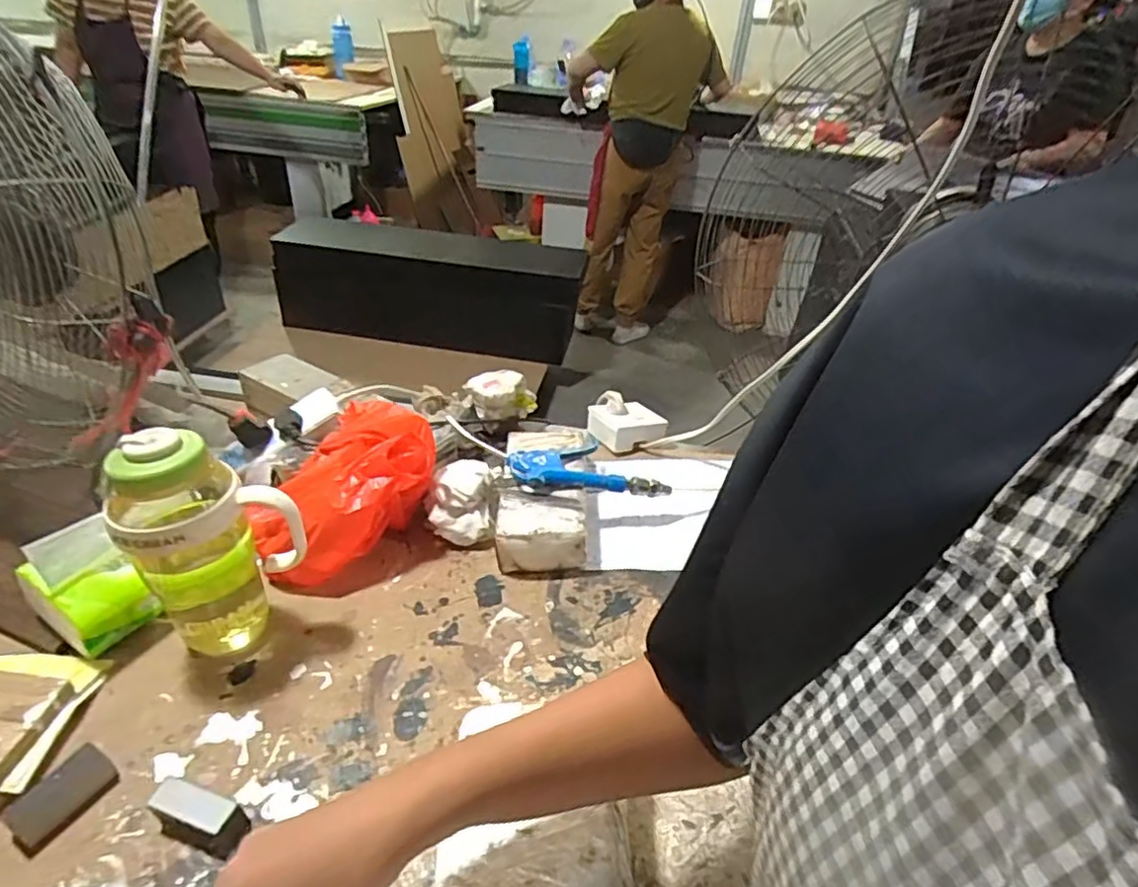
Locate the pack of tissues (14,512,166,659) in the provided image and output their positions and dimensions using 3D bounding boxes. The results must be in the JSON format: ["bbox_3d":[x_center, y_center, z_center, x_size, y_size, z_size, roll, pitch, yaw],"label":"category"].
[{"bbox_3d":[-0.455,0.132,0.592,0.081,0.111,0.070,24,40,25],"label":"pack of tissues"}]

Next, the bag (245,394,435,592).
[{"bbox_3d":[-0.247,0.050,0.700,0.197,0.130,0.124,-24,45,-34],"label":"bag"}]

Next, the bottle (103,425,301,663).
[{"bbox_3d":[-0.313,0.094,0.561,0.090,0.219,0.114,23,40,23],"label":"bottle"}]

